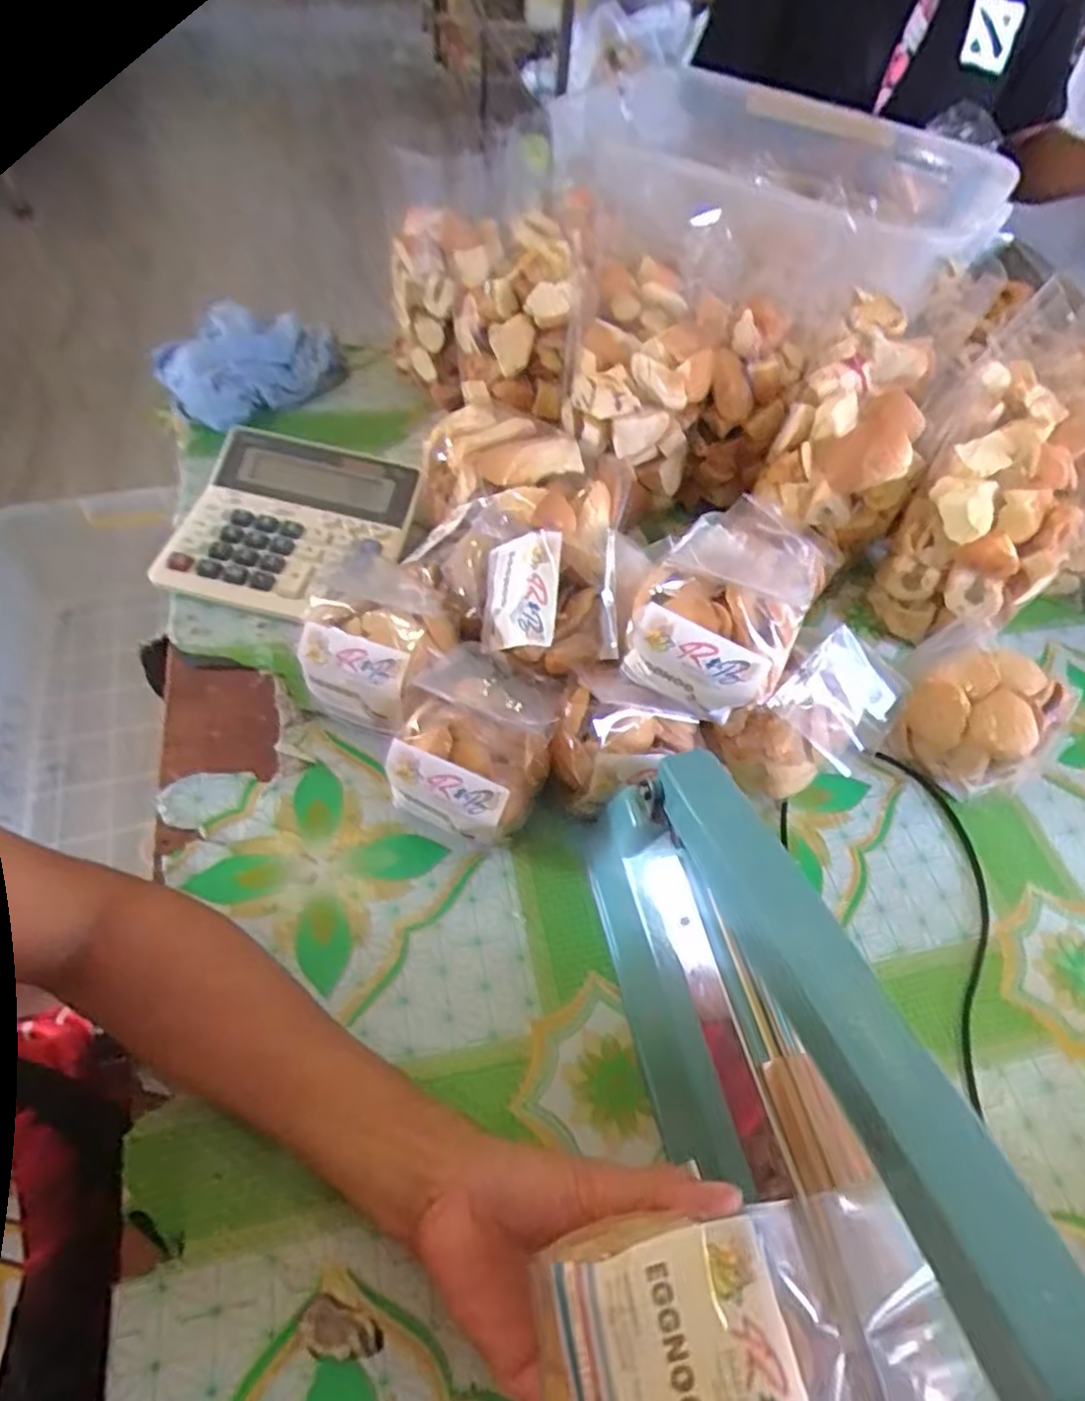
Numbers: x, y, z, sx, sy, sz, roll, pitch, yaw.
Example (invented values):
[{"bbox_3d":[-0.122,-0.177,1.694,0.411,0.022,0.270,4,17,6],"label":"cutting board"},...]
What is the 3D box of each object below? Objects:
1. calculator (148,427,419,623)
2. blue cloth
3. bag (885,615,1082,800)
[{"bbox_3d":[-0.195,-0.139,0.570,0.159,0.035,0.159,12,53,6],"label":"calculator"},{"bbox_3d":[-0.270,-0.312,0.681,0.096,0.052,0.160,22,54,13],"label":"blue cloth"},{"bbox_3d":[0.291,0.005,0.501,0.095,0.075,0.109,-24,58,-20],"label":"bag"}]

